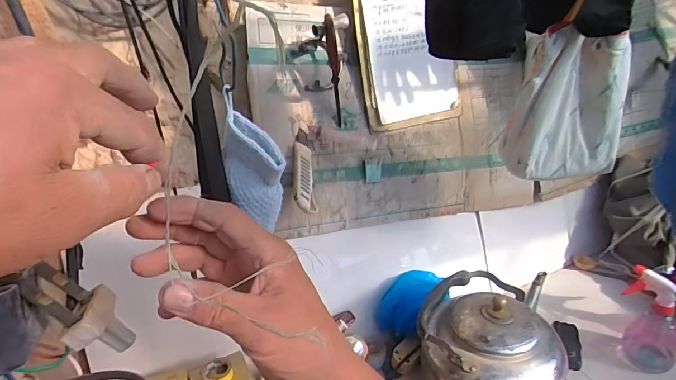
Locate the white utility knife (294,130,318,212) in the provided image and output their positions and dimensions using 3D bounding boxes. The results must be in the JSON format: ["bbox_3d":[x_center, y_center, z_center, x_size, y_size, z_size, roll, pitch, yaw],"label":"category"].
[{"bbox_3d":[-0.063,-0.037,0.729,0.037,0.027,0.157,-4,70,-5],"label":"white utility knife"}]

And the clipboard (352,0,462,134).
[{"bbox_3d":[0.145,-0.296,0.800,0.222,0.325,0.023,-15,15,-21],"label":"clipboard"}]

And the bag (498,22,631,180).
[{"bbox_3d":[0.351,-0.123,0.607,0.170,0.210,0.068,-8,29,-12],"label":"bag"}]

